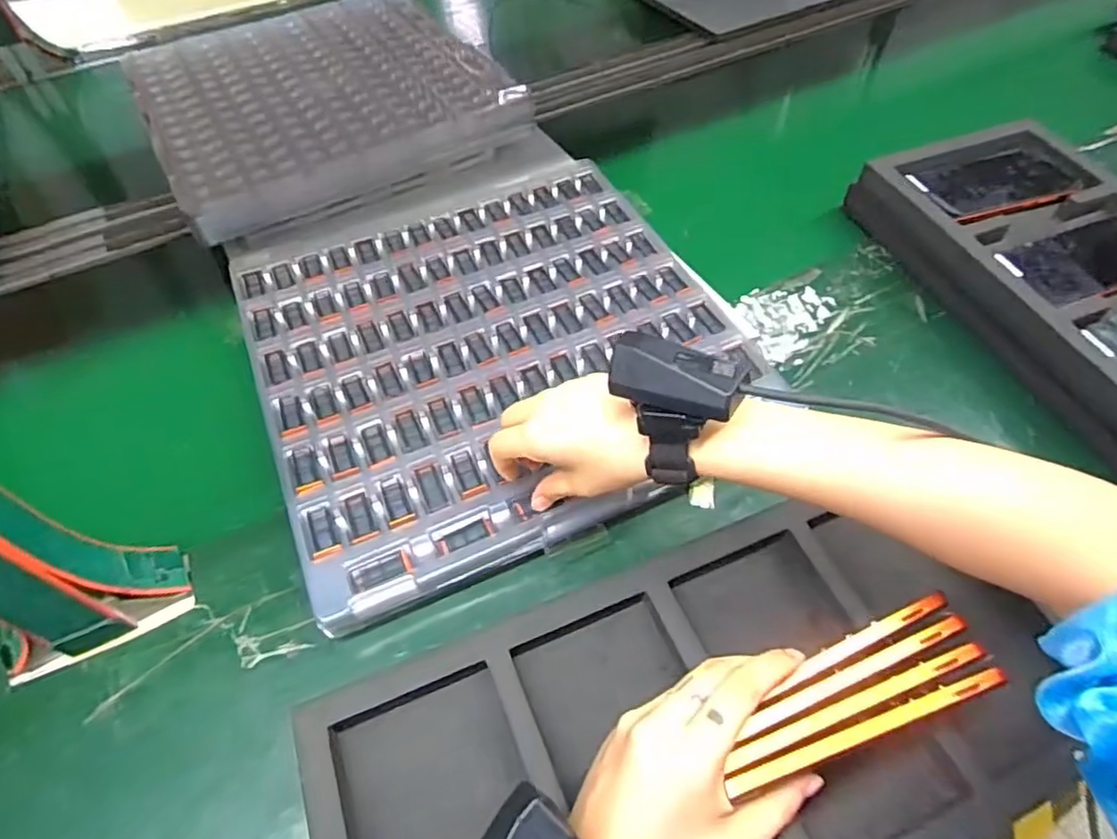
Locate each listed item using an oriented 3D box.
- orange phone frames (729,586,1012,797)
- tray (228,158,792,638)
[{"bbox_3d":[0.152,0.154,0.338,0.157,0.073,0.049,-20,55,-14],"label":"orange phone frames"},{"bbox_3d":[-0.061,-0.080,0.568,0.395,0.028,0.421,-20,55,-13],"label":"tray"}]

